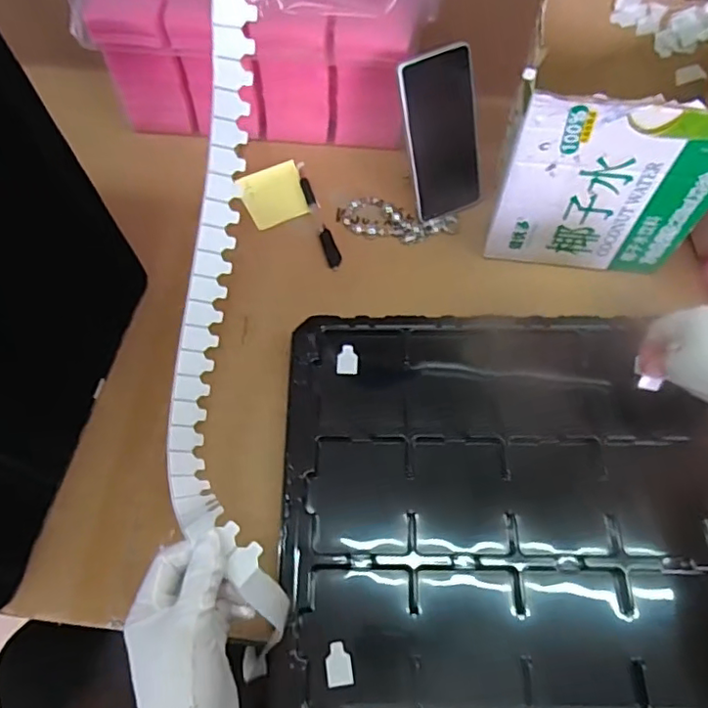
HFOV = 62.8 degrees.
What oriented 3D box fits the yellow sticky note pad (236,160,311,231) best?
[{"bbox_3d":[-0.088,-0.179,0.649,0.070,0.005,0.075,-24,67,-10],"label":"yellow sticky note pad"}]

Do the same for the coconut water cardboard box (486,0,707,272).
[{"bbox_3d":[0.236,-0.200,0.542,0.184,0.191,0.165,15,66,7],"label":"coconut water cardboard box"}]

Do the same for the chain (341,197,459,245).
[{"bbox_3d":[0.049,-0.143,0.631,0.122,0.007,0.050,15,66,7],"label":"chain"}]

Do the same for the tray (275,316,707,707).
[{"bbox_3d":[0.126,0.118,0.478,0.360,0.020,0.328,0,65,0],"label":"tray"}]

